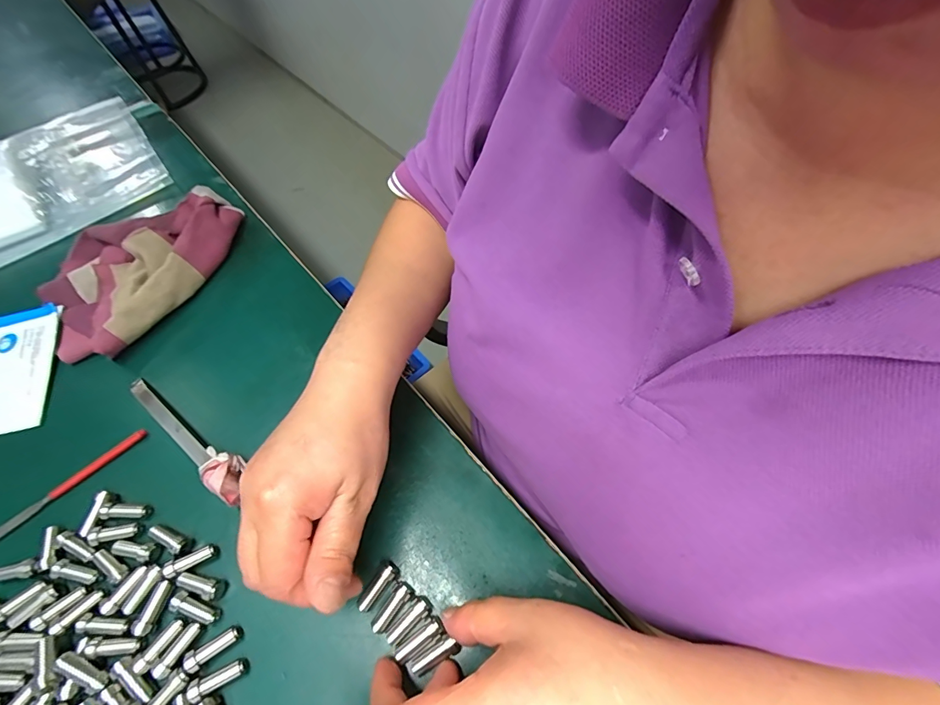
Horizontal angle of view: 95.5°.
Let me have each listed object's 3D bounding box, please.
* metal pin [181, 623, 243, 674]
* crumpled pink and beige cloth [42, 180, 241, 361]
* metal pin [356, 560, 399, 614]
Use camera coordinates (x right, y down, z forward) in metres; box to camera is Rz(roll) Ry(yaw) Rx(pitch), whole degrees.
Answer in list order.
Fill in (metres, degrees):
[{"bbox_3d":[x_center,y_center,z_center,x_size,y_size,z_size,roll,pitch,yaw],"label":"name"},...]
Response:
[{"bbox_3d":[-0.140,0.160,0.232,0.028,0.008,0.011,-36,64,-16],"label":"metal pin"},{"bbox_3d":[-0.283,-0.081,0.360,0.123,0.036,0.178,28,65,18],"label":"crumpled pink and beige cloth"},{"bbox_3d":[-0.053,0.132,0.242,0.011,0.008,0.028,37,68,21],"label":"metal pin"}]

